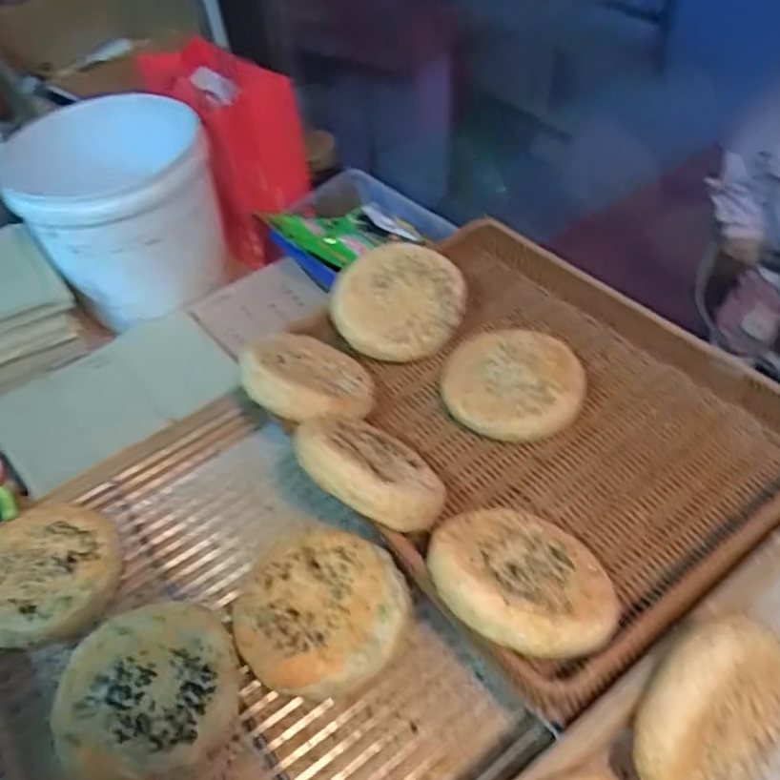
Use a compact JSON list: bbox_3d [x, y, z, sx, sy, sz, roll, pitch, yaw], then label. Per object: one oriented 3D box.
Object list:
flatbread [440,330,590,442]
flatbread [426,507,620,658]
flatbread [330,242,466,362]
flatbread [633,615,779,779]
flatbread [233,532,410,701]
[{"bbox_3d":[0.104,-0.006,0.605,0.116,0.033,0.107,-6,48,1],"label":"flatbread"},{"bbox_3d":[0.085,0.124,0.460,0.113,0.029,0.113,12,30,-7],"label":"flatbread"},{"bbox_3d":[0.010,-0.089,0.665,0.124,0.026,0.119,5,73,-18],"label":"flatbread"},{"bbox_3d":[0.189,0.196,0.412,0.102,0.107,0.027,-26,19,-12],"label":"flatbread"},{"bbox_3d":[-0.047,0.149,0.482,0.113,0.020,0.108,-3,48,3],"label":"flatbread"}]

